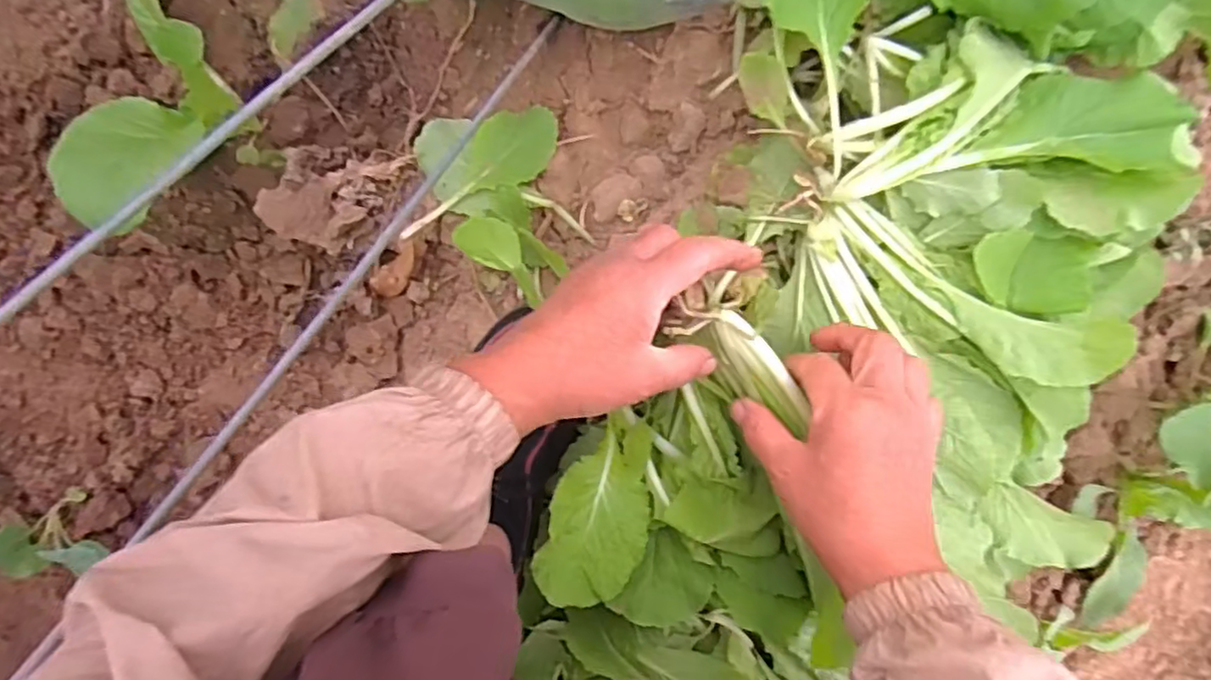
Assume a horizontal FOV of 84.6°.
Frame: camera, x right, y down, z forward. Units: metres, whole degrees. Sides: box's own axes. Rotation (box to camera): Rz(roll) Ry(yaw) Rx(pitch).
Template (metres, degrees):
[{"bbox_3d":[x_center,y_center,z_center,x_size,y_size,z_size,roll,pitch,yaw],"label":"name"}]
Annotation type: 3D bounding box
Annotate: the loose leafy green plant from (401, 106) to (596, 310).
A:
[{"bbox_3d":[-0.084,-0.099,0.484,0.119,0.075,0.133,-5,101,-2],"label":"loose leafy green plant"}]

